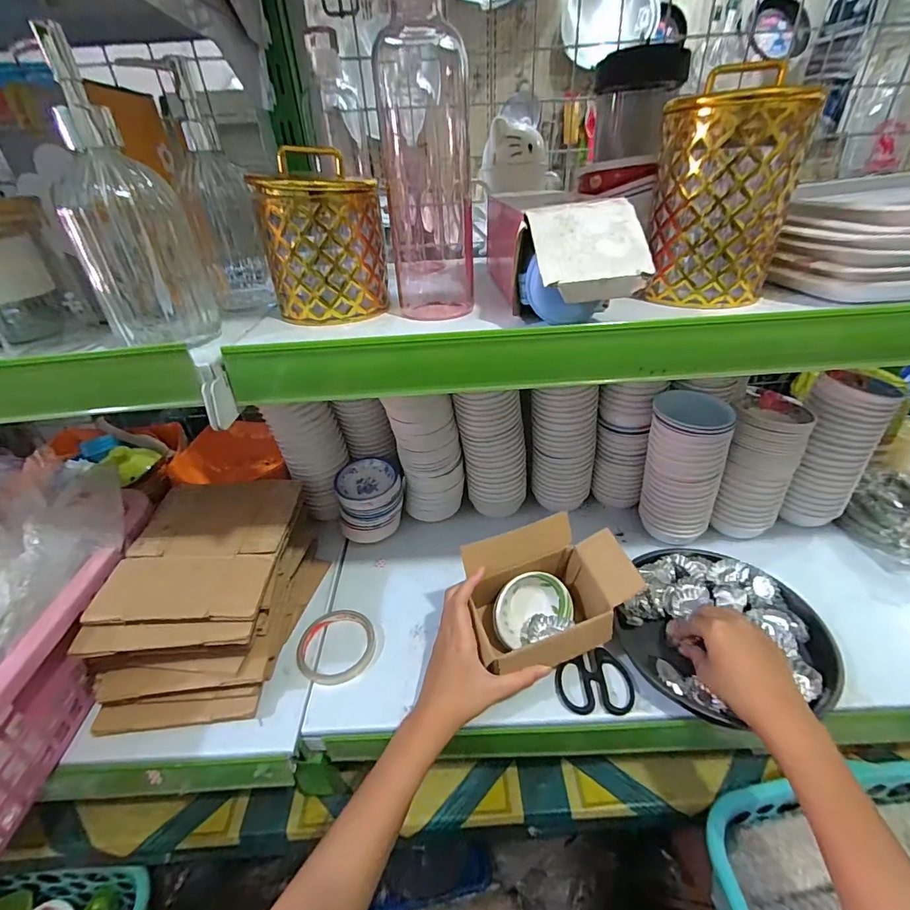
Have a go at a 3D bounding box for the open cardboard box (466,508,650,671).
[{"bbox_3d":[0.099,0.148,0.488,0.171,0.097,0.138,-16,71,-11],"label":"open cardboard box"}]

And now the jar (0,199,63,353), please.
[{"bbox_3d":[-0.359,-0.139,0.346,0.080,0.100,0.086,20,41,30],"label":"jar"}]

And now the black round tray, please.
[{"bbox_3d":[0.293,0.194,0.488,0.201,0.031,0.201,-2,35,2],"label":"black round tray"}]

